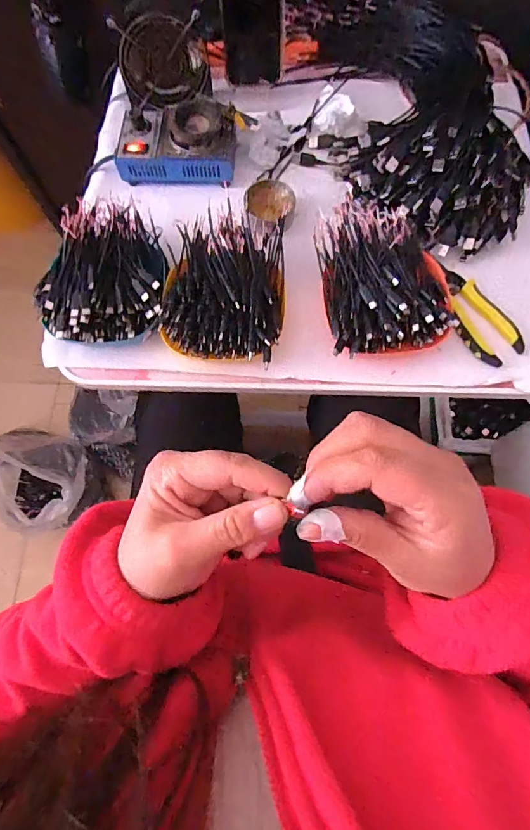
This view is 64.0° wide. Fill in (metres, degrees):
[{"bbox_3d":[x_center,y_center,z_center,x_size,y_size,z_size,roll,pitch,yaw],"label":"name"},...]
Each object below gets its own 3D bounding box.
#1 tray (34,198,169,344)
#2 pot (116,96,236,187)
[{"bbox_3d":[-0.181,-0.166,0.482,0.135,0.048,0.173,0,72,2],"label":"tray"},{"bbox_3d":[-0.114,-0.359,0.554,0.147,0.049,0.095,4,73,3],"label":"pot"}]

